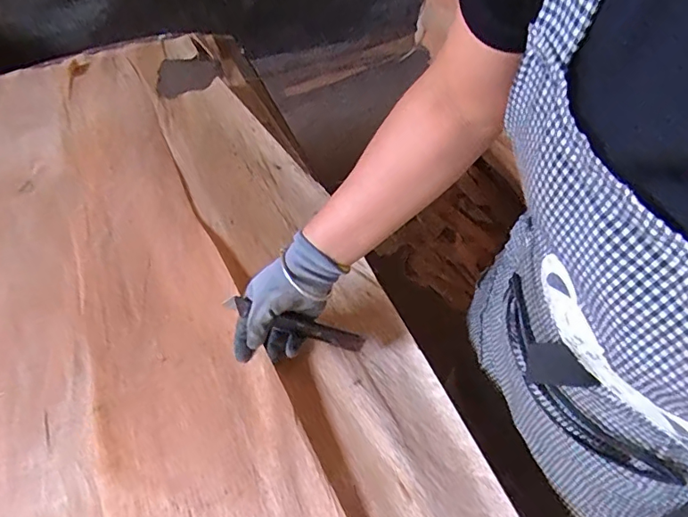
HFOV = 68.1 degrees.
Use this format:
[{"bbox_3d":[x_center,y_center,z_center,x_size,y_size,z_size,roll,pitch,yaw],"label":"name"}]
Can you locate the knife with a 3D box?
[{"bbox_3d":[-0.051,0.072,0.554,0.157,0.027,0.019,20,49,-13],"label":"knife"}]

